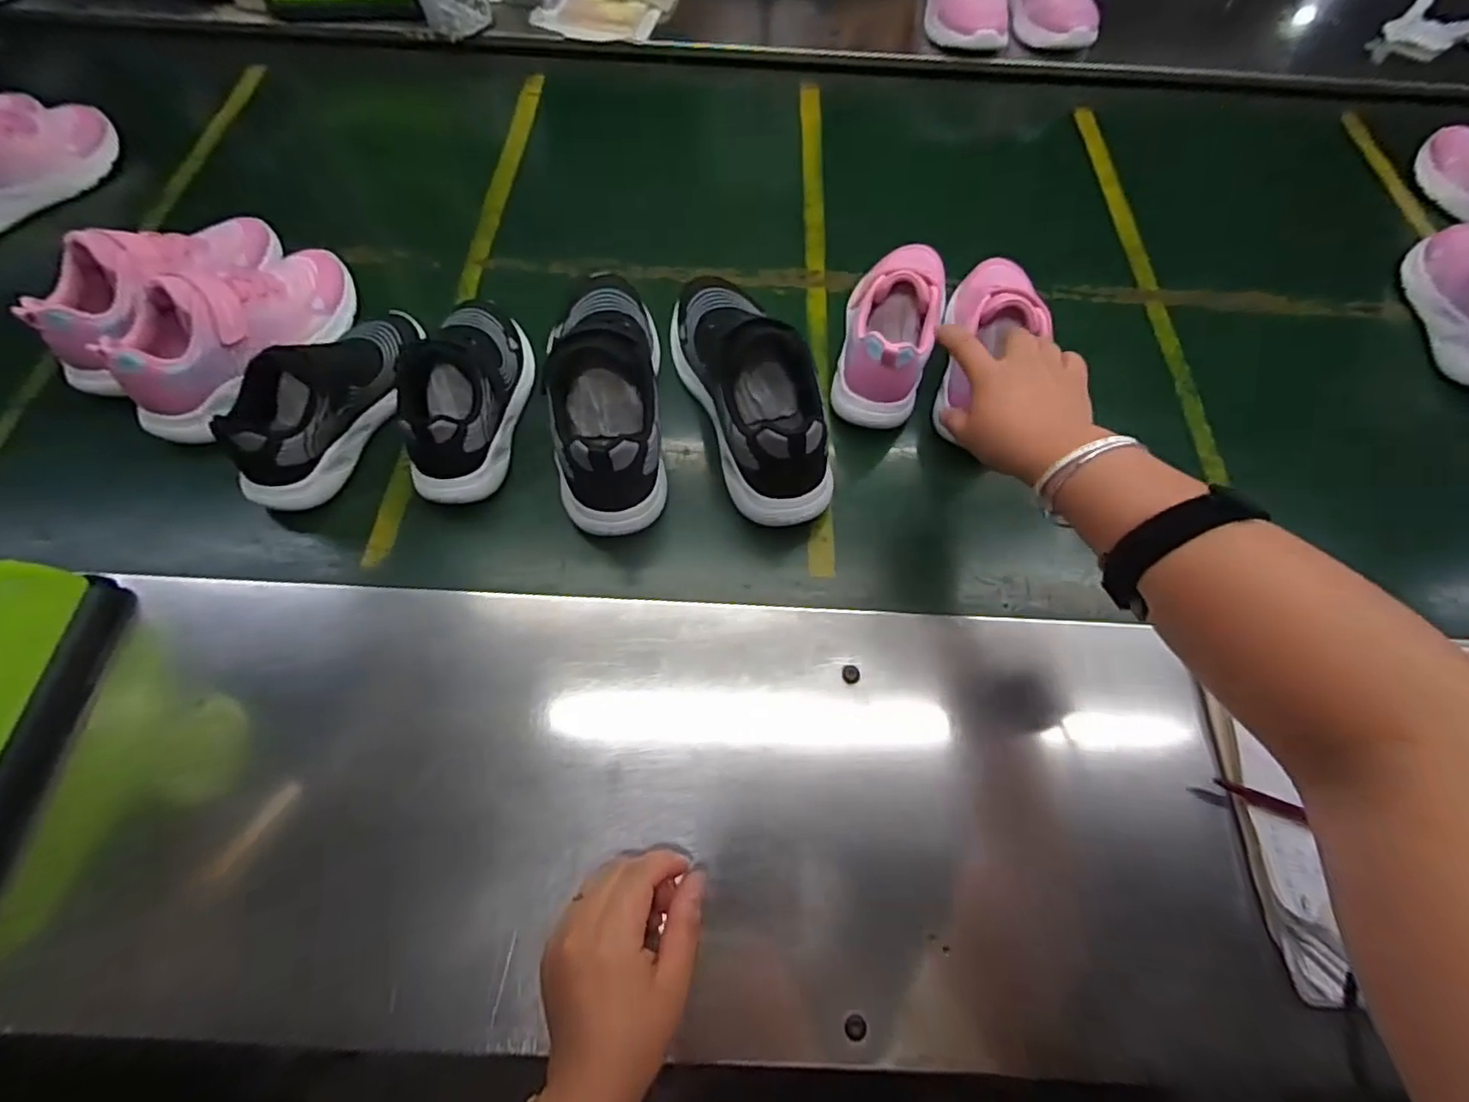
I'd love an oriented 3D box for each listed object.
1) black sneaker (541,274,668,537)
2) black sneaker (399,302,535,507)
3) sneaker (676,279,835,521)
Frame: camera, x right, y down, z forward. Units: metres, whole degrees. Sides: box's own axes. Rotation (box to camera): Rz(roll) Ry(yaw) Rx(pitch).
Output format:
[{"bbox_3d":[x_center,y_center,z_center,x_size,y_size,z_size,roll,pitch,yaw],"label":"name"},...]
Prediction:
[{"bbox_3d":[-0.100,-0.139,0.511,0.077,0.097,0.241,-3,65,-1],"label":"black sneaker"},{"bbox_3d":[-0.222,-0.138,0.519,0.068,0.094,0.184,5,65,2],"label":"black sneaker"},{"bbox_3d":[0.009,-0.151,0.514,0.084,0.095,0.256,-16,65,-7],"label":"sneaker"}]

